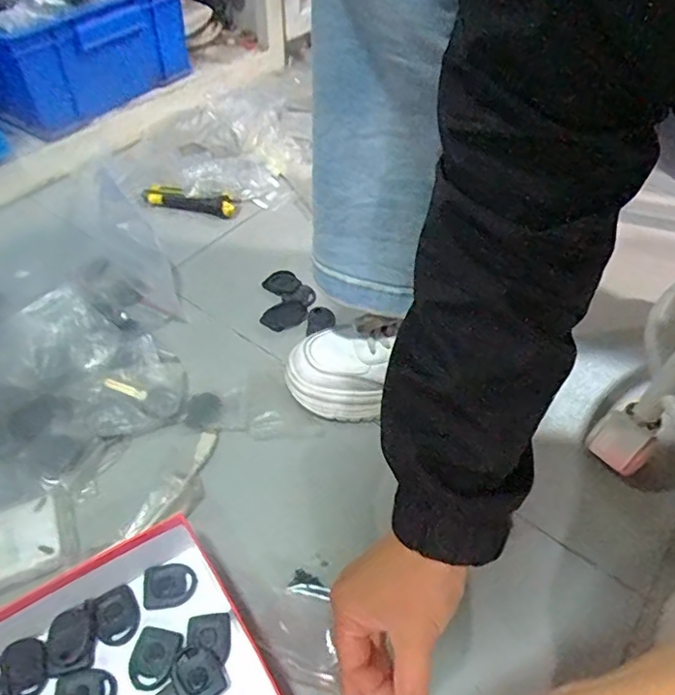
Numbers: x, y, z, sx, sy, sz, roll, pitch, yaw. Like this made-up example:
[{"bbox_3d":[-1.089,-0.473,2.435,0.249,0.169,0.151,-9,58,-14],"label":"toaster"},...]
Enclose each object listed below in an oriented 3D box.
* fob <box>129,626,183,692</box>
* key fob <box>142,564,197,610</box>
[{"bbox_3d":[-0.131,0.222,0.396,0.034,0.008,0.040,17,50,12],"label":"fob"},{"bbox_3d":[-0.131,0.184,0.429,0.039,0.008,0.029,-7,50,-9],"label":"key fob"}]

